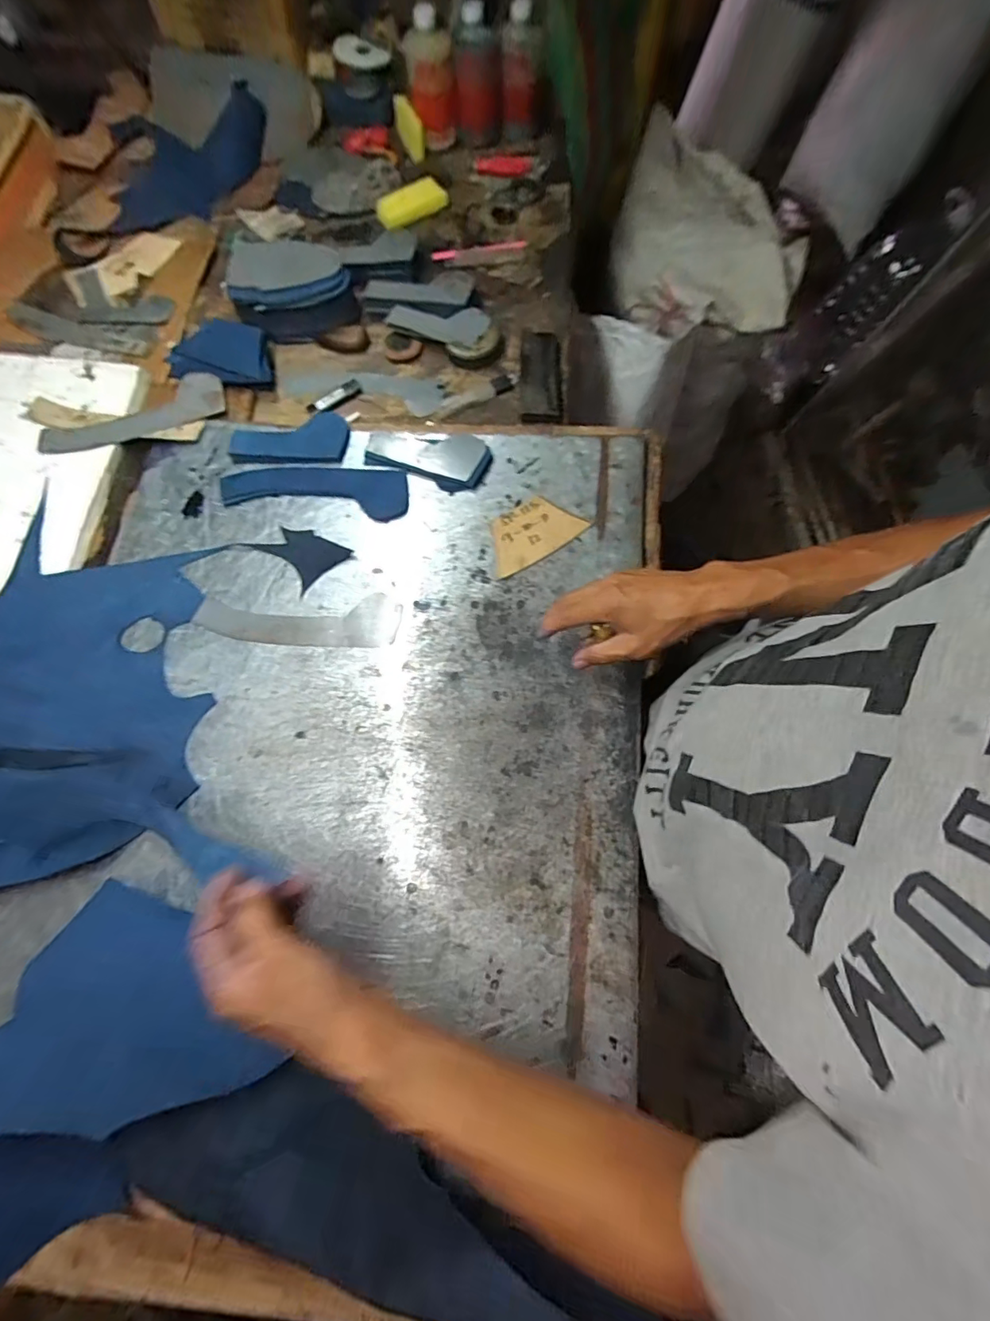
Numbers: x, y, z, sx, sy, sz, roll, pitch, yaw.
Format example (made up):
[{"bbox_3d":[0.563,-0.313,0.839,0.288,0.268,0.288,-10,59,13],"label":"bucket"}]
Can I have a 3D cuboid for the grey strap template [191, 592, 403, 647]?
[{"bbox_3d":[-0.224,-0.047,0.576,0.231,0.006,0.061,2,72,-2],"label":"grey strap template"}]

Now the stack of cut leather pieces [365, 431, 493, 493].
[{"bbox_3d":[-0.082,-0.260,0.634,0.151,0.008,0.079,21,78,9],"label":"stack of cut leather pieces"}]

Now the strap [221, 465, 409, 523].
[{"bbox_3d":[-0.220,-0.214,0.625,0.228,0.006,0.068,7,74,3],"label":"strap"}]

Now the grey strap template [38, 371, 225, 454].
[{"bbox_3d":[-0.461,-0.310,0.651,0.226,0.012,0.062,-28,81,-10],"label":"grey strap template"}]

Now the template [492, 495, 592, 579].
[{"bbox_3d":[0.043,-0.153,0.598,0.114,0.004,0.073,-30,75,-2],"label":"template"}]

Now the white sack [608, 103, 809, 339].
[{"bbox_3d":[0.429,-0.877,1.038,0.355,0.174,0.433,10,72,1],"label":"white sack"}]

